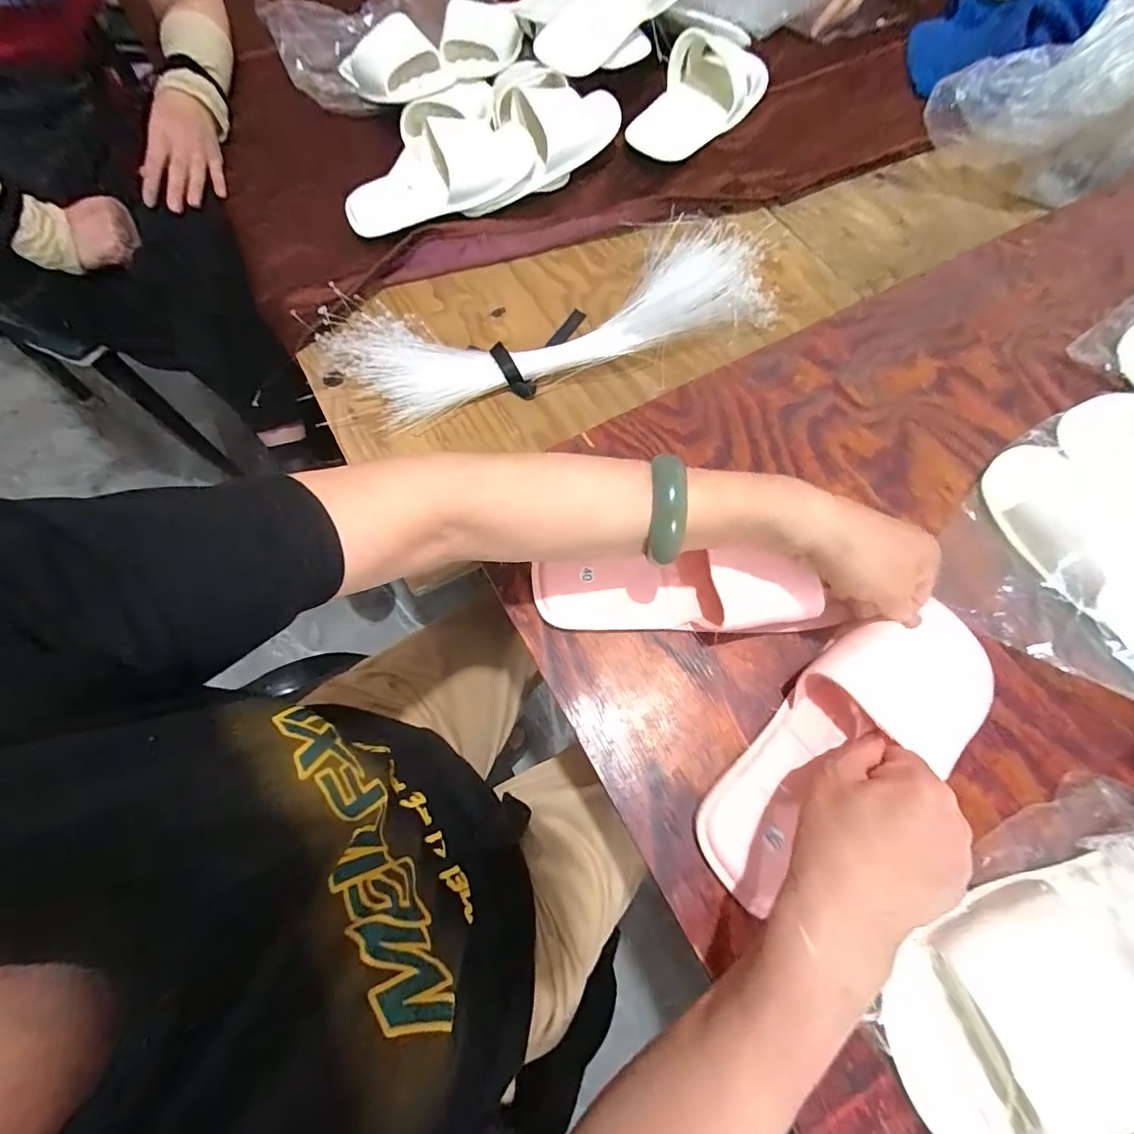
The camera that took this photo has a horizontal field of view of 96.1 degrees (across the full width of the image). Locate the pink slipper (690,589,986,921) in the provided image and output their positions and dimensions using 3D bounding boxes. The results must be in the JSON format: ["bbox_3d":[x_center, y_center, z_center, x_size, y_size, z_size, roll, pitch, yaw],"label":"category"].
[{"bbox_3d":[0.174,0.104,0.317,0.229,0.045,0.093,-36,67,-8],"label":"pink slipper"}]

